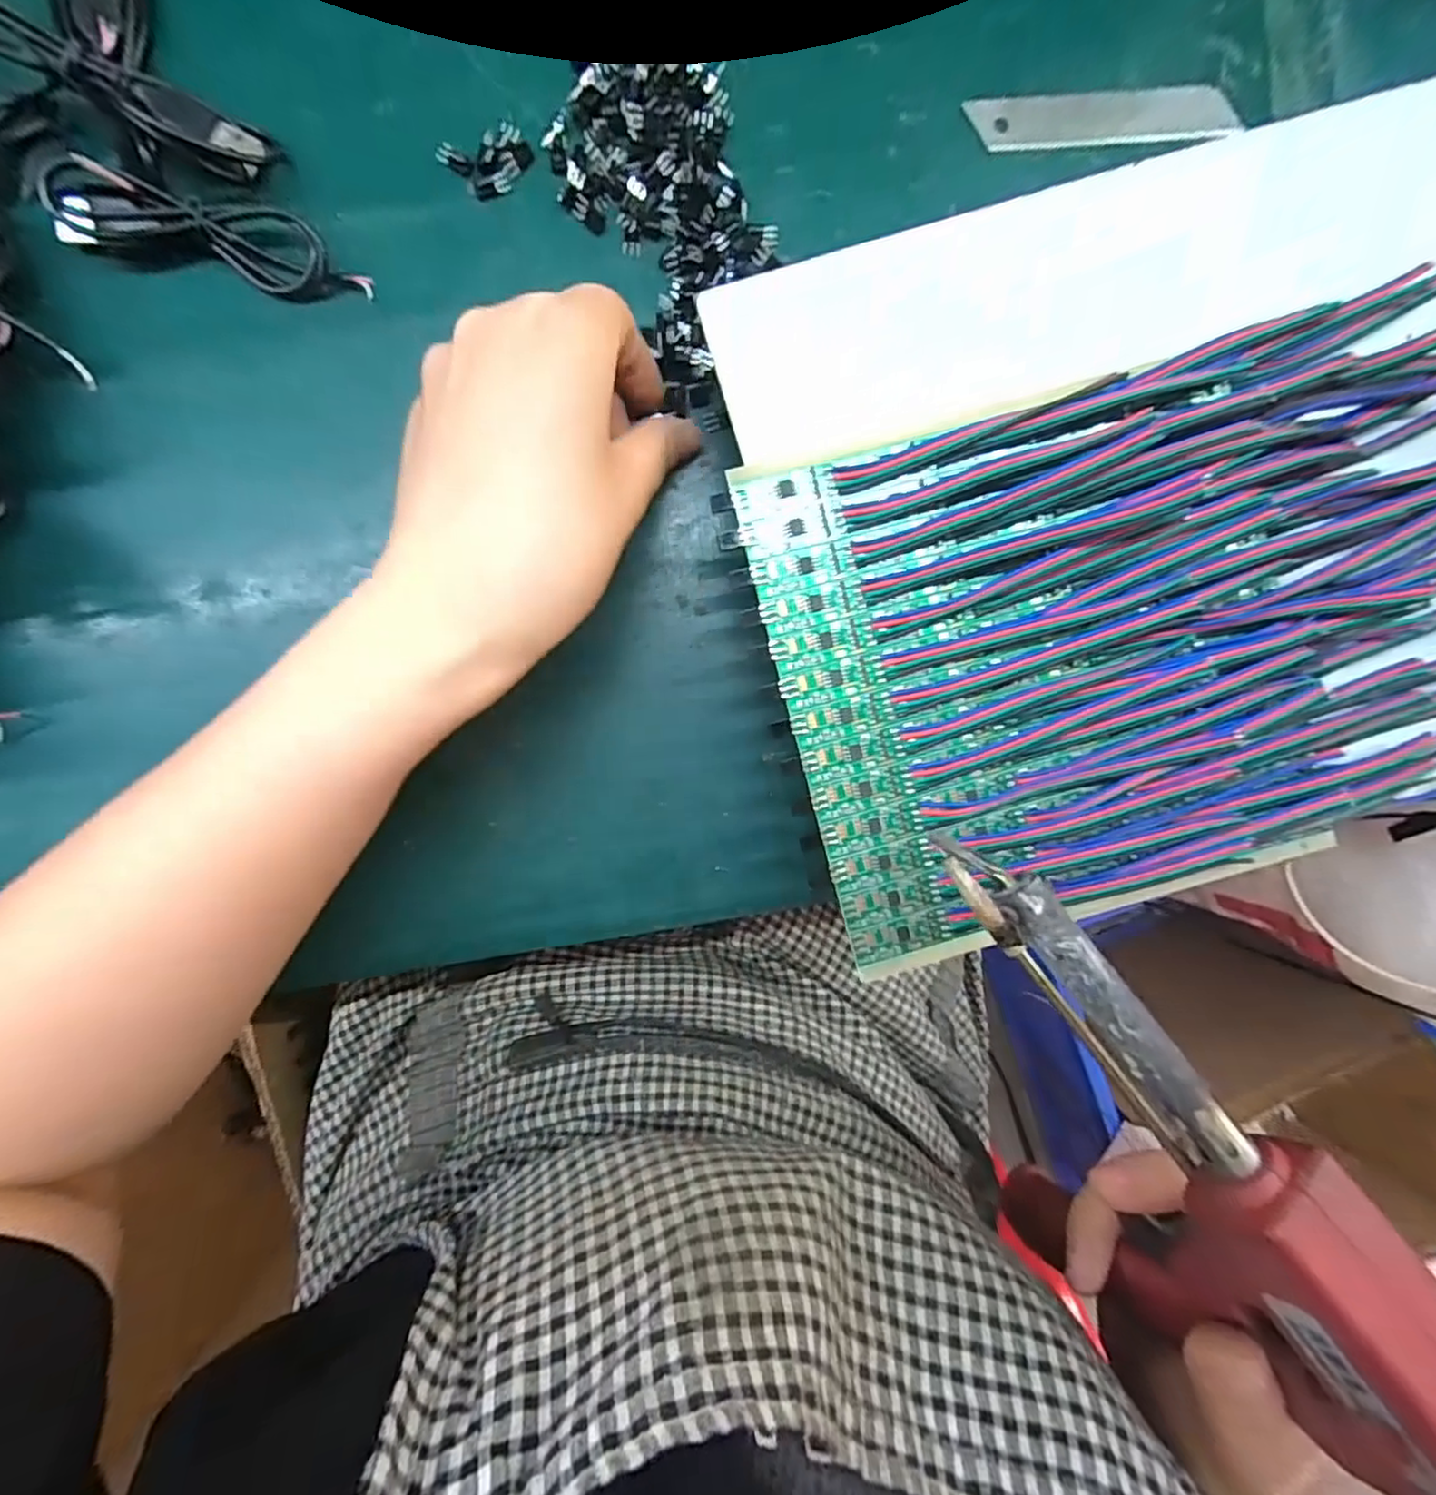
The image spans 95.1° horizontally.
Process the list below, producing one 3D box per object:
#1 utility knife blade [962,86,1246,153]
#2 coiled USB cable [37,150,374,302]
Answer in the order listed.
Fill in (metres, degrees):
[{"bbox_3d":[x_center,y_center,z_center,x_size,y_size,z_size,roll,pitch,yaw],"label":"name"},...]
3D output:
[{"bbox_3d":[0.140,-0.228,0.238,0.097,0.004,0.017,-4,97,-1],"label":"utility knife blade"},{"bbox_3d":[-0.164,-0.169,0.212,0.097,0.016,0.024,11,92,-4],"label":"coiled USB cable"}]

